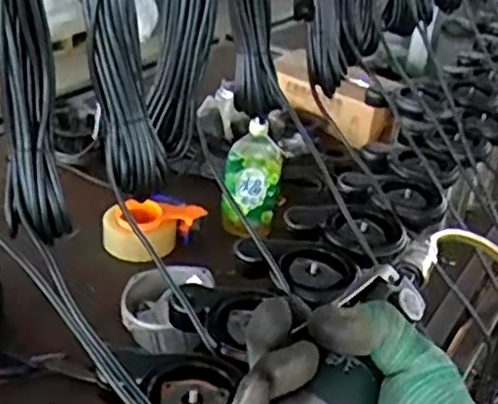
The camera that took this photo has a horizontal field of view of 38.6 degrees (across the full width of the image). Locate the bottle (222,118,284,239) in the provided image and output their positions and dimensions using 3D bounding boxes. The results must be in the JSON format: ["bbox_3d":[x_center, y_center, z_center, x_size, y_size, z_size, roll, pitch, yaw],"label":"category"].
[{"bbox_3d":[0.007,-0.038,1.213,0.097,0.192,0.072,8,30,2],"label":"bottle"}]

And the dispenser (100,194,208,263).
[{"bbox_3d":[-0.158,0.052,1.177,0.164,0.086,0.094,-9,34,-25],"label":"dispenser"}]

